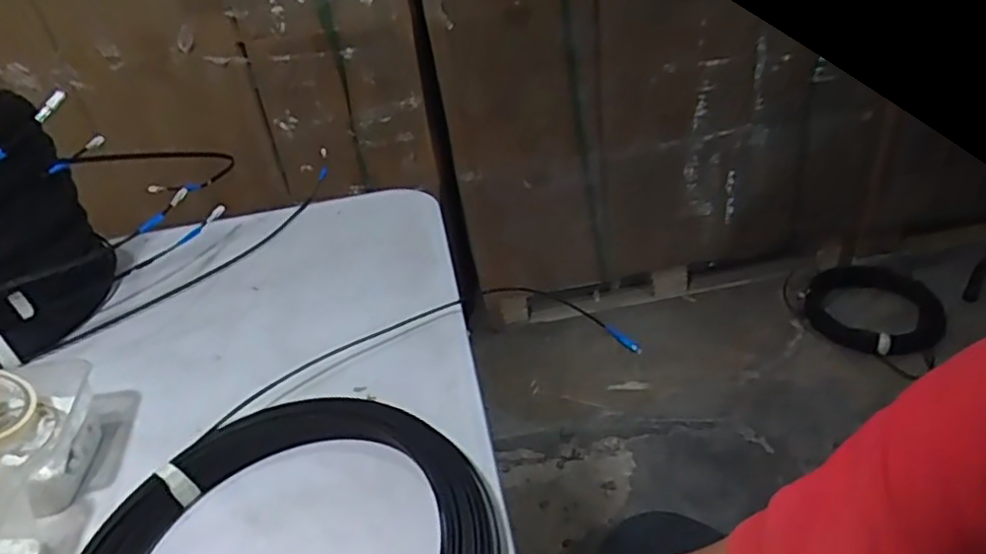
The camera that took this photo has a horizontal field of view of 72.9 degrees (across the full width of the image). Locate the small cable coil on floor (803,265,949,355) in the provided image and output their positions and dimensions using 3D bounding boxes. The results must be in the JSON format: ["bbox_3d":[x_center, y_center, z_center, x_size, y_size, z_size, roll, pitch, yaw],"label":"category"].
[{"bbox_3d":[0.942,0.070,1.647,0.299,0.033,0.353,16,41,31],"label":"small cable coil on floor"}]

